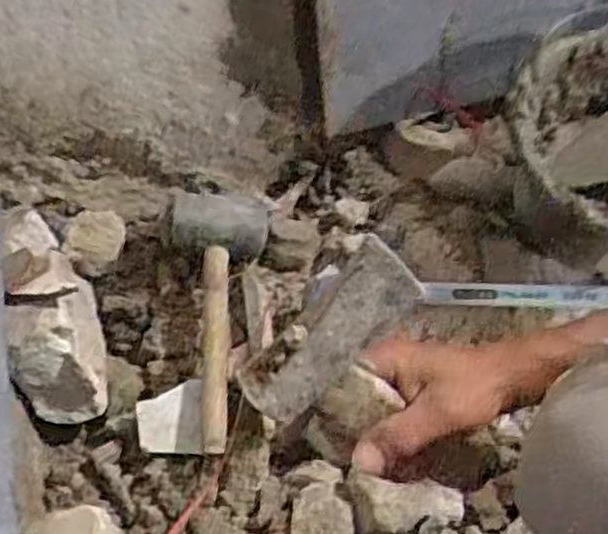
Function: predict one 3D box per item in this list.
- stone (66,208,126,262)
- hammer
[{"bbox_3d":[-0.251,-0.039,0.926,0.068,0.034,0.056,-23,53,-12],"label":"stone"},{"bbox_3d":[-0.097,0.044,0.842,0.096,0.084,0.311,0,66,6],"label":"hammer"}]

